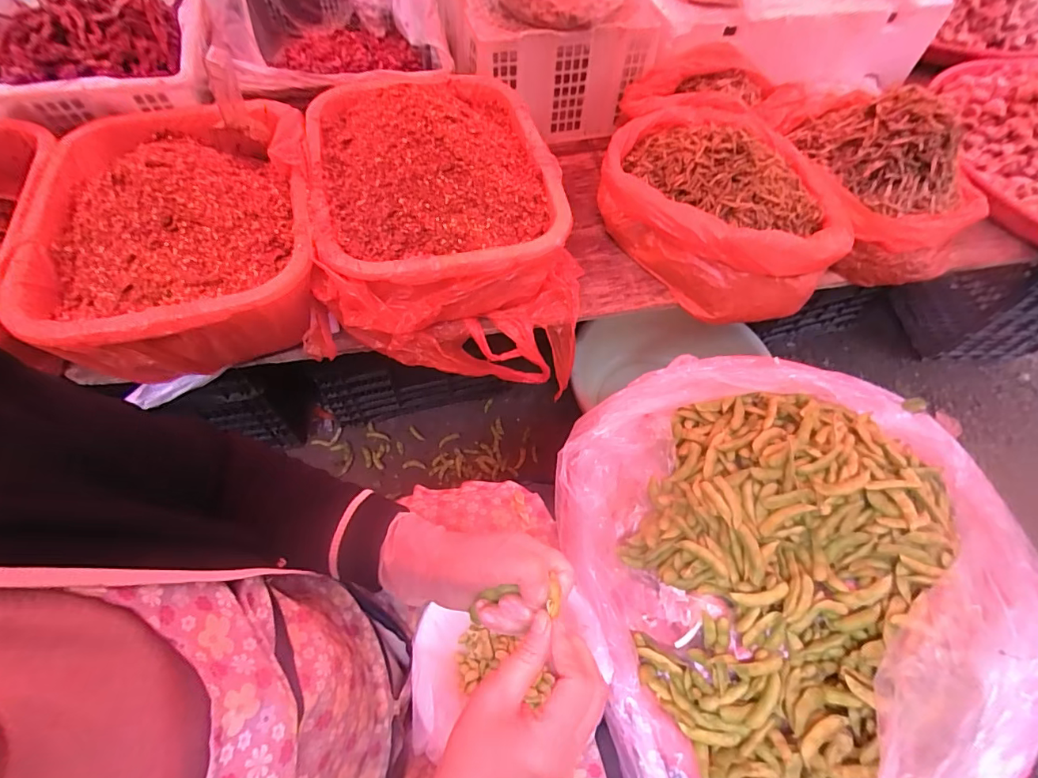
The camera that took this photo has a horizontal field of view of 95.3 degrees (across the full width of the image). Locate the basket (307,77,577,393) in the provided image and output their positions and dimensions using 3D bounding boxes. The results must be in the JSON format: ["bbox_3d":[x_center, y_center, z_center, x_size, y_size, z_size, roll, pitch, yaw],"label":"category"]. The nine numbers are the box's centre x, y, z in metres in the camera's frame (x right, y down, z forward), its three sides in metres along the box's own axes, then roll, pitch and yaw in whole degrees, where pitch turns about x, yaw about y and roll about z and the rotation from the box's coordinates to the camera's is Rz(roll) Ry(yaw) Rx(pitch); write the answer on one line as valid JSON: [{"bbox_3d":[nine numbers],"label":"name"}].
[{"bbox_3d":[-0.107,-0.258,0.684,0.338,0.257,0.437,-10,61,-8],"label":"basket"}]

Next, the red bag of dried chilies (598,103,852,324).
[{"bbox_3d":[0.313,-0.289,0.716,0.297,0.131,0.351,-39,68,-22],"label":"red bag of dried chilies"}]

